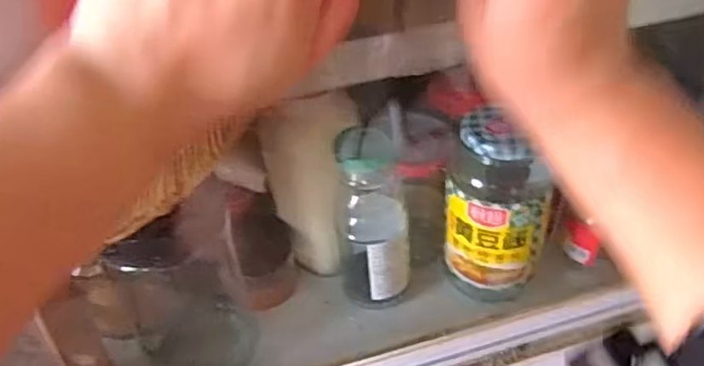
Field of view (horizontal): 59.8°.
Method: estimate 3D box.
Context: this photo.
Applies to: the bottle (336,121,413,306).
[{"bbox_3d":[0.018,0.040,0.503,0.056,0.172,0.052,-4,43,2],"label":"bottle"}]

